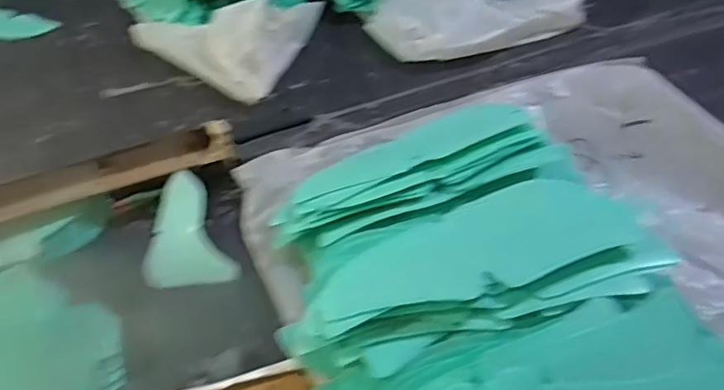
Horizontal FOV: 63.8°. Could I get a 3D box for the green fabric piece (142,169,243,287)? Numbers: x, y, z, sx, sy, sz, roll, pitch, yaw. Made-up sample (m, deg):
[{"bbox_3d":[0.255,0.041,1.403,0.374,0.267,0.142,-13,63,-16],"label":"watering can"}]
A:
[{"bbox_3d":[-0.173,0.038,0.549,0.076,0.006,0.122,-24,69,-13],"label":"green fabric piece"}]

